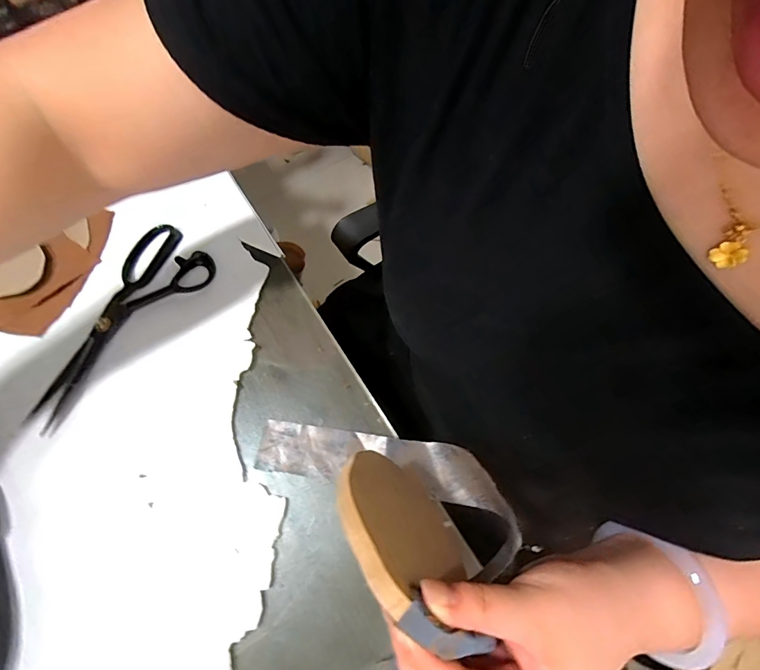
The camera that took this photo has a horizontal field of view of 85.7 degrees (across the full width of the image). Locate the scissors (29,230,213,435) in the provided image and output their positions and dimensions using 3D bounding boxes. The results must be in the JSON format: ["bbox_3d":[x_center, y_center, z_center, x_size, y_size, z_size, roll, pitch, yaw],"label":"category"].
[{"bbox_3d":[-0.288,-0.023,0.436,0.103,0.011,0.230,36,72,13],"label":"scissors"}]

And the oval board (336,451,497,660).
[{"bbox_3d":[0.012,0.114,0.241,0.074,0.123,0.012,24,107,-30],"label":"oval board"}]

